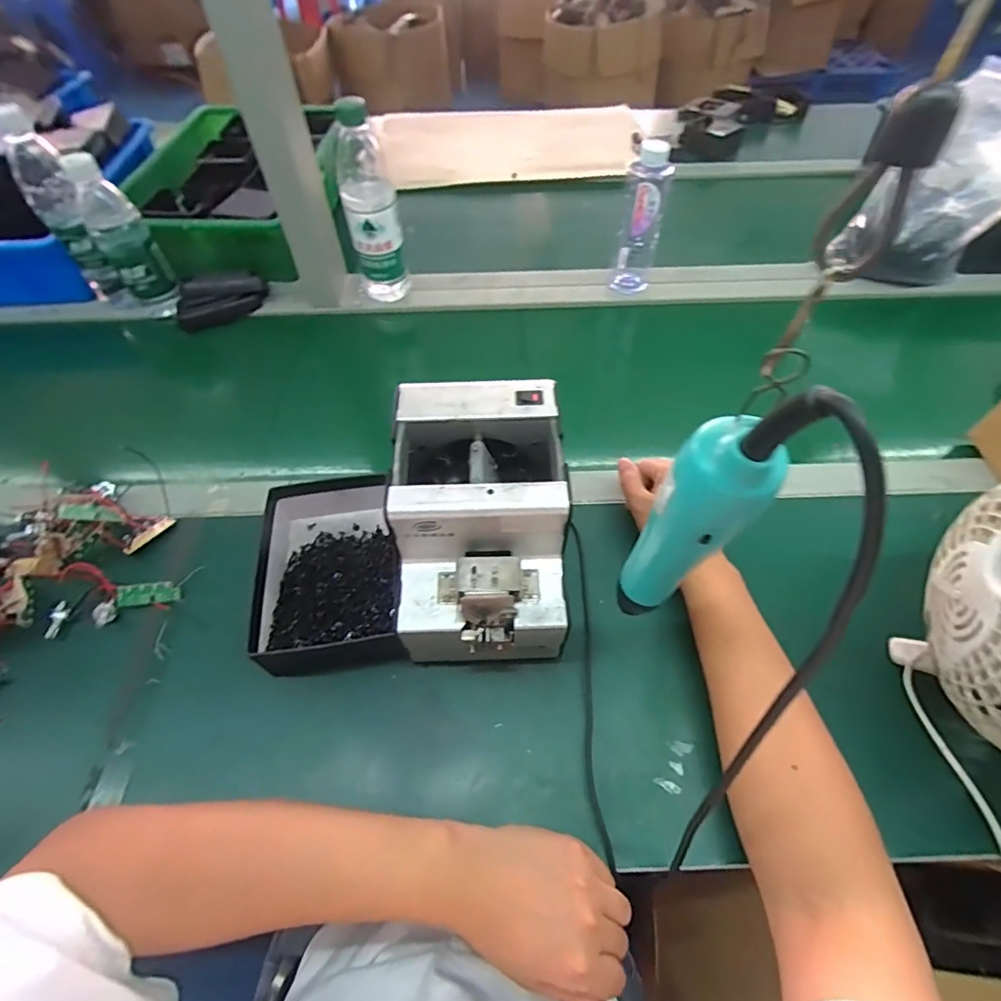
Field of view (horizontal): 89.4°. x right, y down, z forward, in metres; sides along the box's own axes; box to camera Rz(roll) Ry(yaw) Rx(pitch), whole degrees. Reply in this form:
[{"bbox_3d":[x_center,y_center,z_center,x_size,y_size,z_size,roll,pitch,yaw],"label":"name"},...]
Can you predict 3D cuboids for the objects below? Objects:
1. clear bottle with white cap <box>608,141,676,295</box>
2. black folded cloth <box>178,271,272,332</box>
[{"bbox_3d":[0.182,-0.360,0.656,0.054,0.171,0.055,9,56,7],"label":"clear bottle with white cap"},{"bbox_3d":[-0.378,-0.275,0.682,0.124,0.065,0.032,-26,59,-16],"label":"black folded cloth"}]

